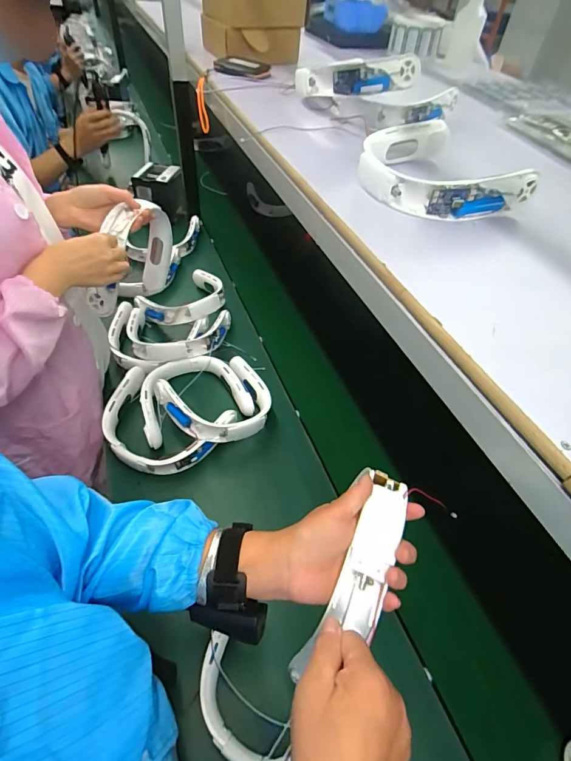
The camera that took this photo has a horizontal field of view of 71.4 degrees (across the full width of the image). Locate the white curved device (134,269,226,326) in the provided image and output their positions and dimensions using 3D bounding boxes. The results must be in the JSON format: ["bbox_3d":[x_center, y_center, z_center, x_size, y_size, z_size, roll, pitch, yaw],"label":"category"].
[{"bbox_3d":[-0.271,-0.216,1.080,0.214,0.082,0.189,-31,54,-30],"label":"white curved device"}]

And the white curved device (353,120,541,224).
[{"bbox_3d":[0.203,-0.289,0.554,0.175,0.064,0.205,-14,47,-18],"label":"white curved device"}]

